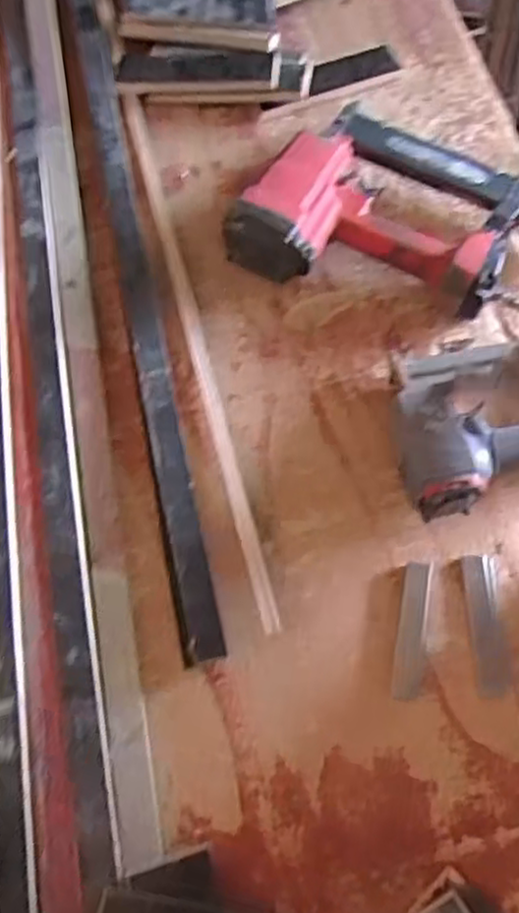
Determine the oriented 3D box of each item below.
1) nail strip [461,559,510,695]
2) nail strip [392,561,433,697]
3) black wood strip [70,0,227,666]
[{"bbox_3d":[0.189,0.138,0.598,0.029,0.006,0.112,-1,67,0],"label":"nail strip"},{"bbox_3d":[0.127,0.142,0.595,0.023,0.006,0.110,9,67,4],"label":"nail strip"},{"bbox_3d":[-0.135,-0.225,0.736,0.033,0.037,0.854,-12,67,-4],"label":"black wood strip"}]

